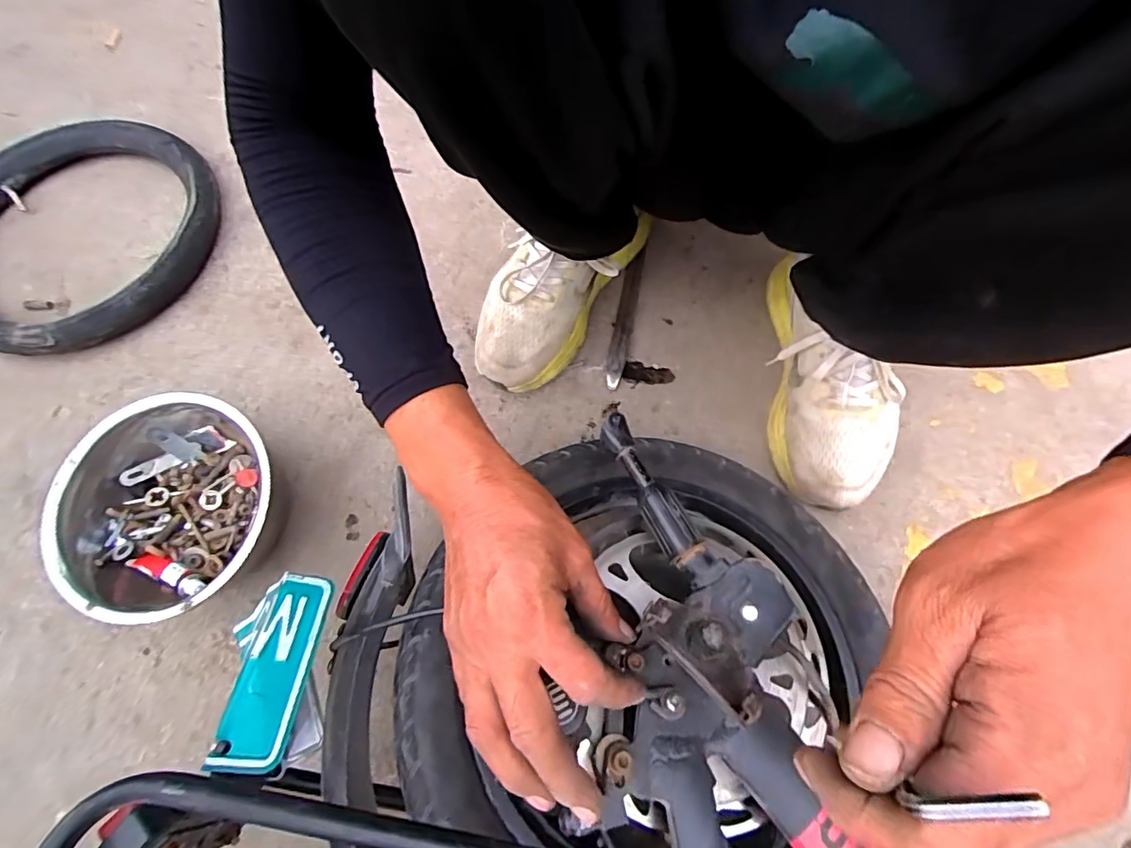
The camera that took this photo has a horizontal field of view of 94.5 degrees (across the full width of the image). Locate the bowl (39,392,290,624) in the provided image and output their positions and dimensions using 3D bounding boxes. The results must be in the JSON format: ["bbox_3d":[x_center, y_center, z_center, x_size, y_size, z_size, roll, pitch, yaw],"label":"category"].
[{"bbox_3d":[-0.331,0.076,0.460,0.173,0.109,0.174,-1,70,2],"label":"bowl"}]

